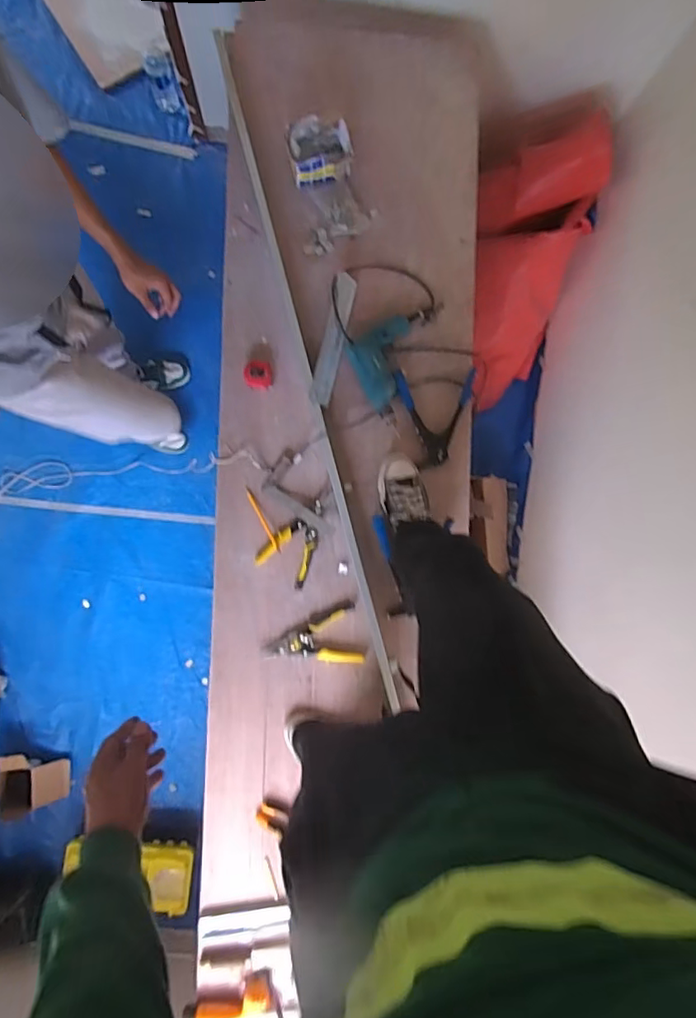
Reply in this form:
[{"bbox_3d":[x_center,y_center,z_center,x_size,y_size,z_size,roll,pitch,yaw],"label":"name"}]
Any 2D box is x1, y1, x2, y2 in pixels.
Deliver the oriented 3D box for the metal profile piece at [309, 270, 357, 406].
[{"bbox_3d":[-0.030,-0.394,1.275,0.051,0.016,0.308,13,90,-7],"label":"metal profile piece"}]

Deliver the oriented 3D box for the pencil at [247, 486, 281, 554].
[{"bbox_3d":[-0.197,0.026,1.281,0.013,0.007,0.168,-28,94,-5],"label":"pencil"}]

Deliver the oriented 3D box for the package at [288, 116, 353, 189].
[{"bbox_3d":[-0.060,-0.811,1.242,0.143,0.066,0.121,-12,89,-5],"label":"package"}]

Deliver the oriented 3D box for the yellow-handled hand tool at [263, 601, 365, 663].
[{"bbox_3d":[-0.083,0.316,1.297,0.222,0.022,0.139,-11,93,-6],"label":"yellow-handled hand tool"}]

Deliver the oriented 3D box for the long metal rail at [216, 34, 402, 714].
[{"bbox_3d":[-0.081,-0.287,1.261,0.037,0.049,1.558,-15,90,-5],"label":"long metal rail"}]

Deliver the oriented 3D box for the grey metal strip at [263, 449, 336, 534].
[{"bbox_3d":[-0.095,-0.035,1.295,0.199,0.015,0.111,37,87,-6],"label":"grey metal strip"}]

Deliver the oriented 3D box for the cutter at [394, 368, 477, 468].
[{"bbox_3d":[0.228,-0.225,1.304,0.191,0.019,0.228,-11,93,-6],"label":"cutter"}]

